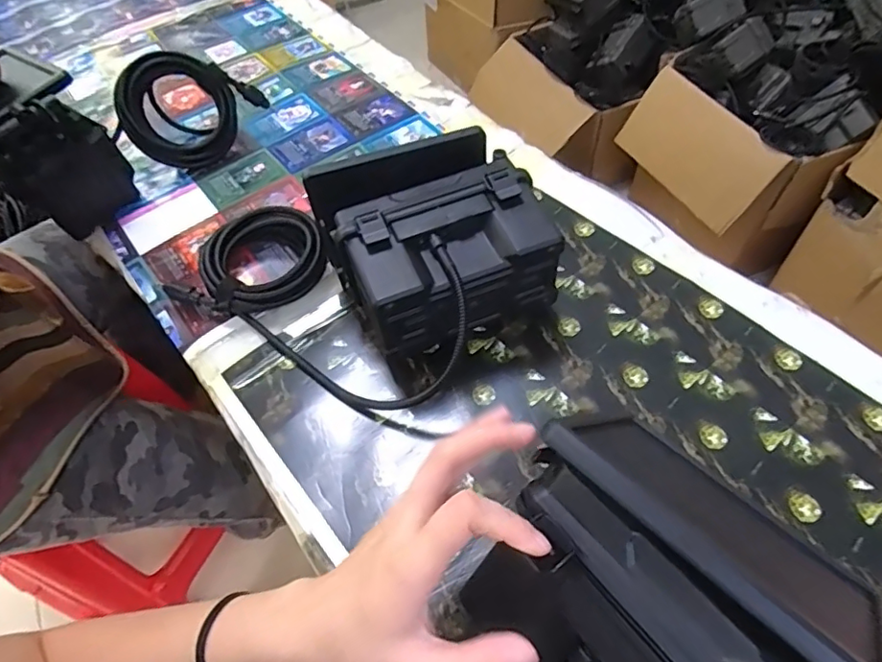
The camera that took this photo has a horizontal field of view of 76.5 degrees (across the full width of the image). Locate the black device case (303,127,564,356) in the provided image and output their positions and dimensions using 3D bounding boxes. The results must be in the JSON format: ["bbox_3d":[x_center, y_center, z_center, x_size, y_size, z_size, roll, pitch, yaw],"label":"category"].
[{"bbox_3d":[-0.006,-0.073,0.489,0.168,0.114,0.142,-20,54,-10],"label":"black device case"}]

